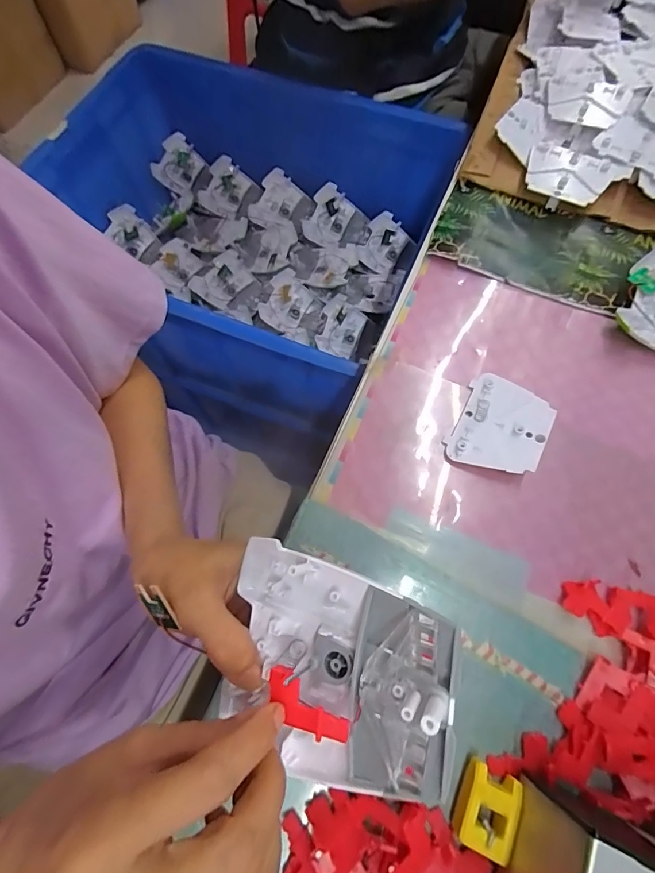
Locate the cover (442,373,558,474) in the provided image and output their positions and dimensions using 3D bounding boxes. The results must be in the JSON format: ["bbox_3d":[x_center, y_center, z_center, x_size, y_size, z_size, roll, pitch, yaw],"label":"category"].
[{"bbox_3d":[0.137,-0.007,0.335,0.063,0.018,0.080,27,71,10],"label":"cover"}]

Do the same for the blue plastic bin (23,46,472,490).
[{"bbox_3d":[-0.132,-0.279,0.645,0.496,0.238,0.433,24,71,9],"label":"blue plastic bin"}]

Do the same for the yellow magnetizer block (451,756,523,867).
[{"bbox_3d":[0.093,0.216,0.248,0.030,0.019,0.040,22,71,8],"label":"yellow magnetizer block"}]

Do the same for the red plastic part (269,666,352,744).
[{"bbox_3d":[-0.010,0.117,0.182,0.040,0.008,0.017,36,73,10],"label":"red plastic part"}]

